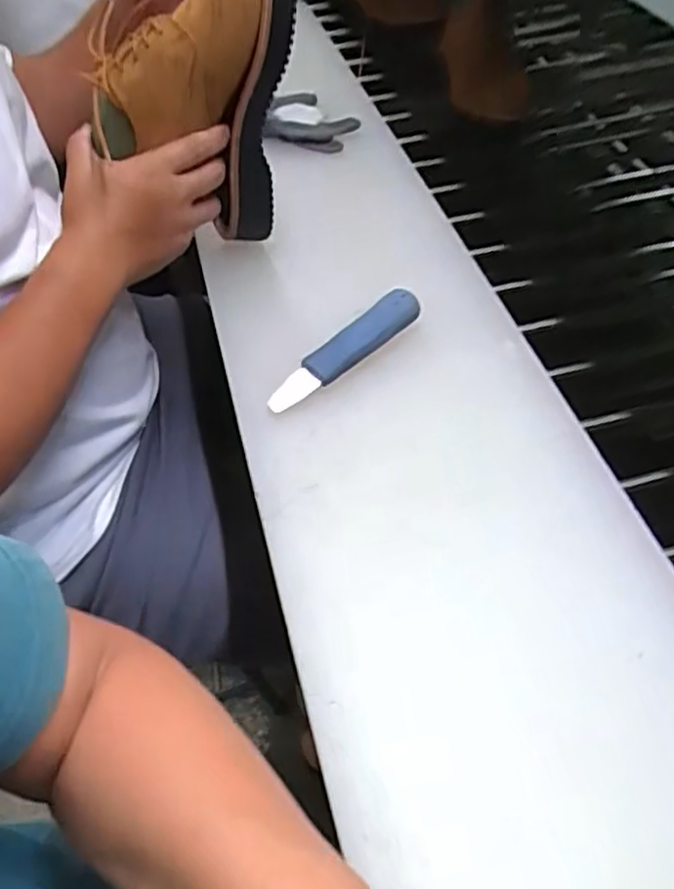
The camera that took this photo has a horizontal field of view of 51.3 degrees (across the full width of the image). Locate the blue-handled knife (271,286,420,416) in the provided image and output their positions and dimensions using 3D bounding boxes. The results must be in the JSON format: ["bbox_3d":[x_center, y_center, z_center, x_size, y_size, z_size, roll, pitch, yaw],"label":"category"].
[{"bbox_3d":[0.005,-0.077,0.559,0.152,0.020,0.028,-39,57,-25],"label":"blue-handled knife"}]

